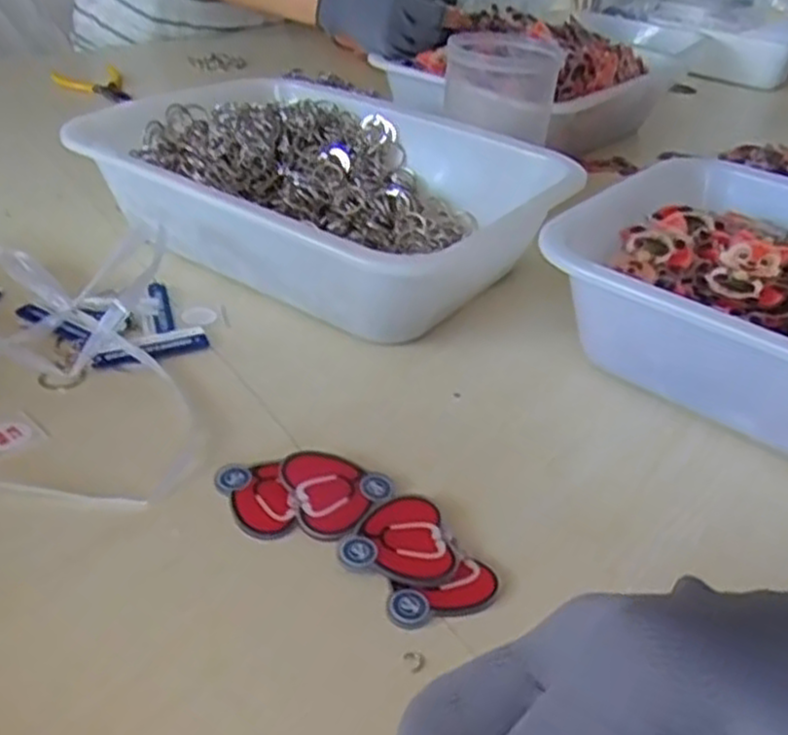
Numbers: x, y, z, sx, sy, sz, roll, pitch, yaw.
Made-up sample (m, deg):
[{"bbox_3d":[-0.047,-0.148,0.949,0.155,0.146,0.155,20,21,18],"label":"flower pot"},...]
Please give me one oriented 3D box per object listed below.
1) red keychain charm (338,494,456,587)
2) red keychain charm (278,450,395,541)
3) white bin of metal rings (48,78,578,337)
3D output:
[{"bbox_3d":[0.005,0.078,0.358,0.049,0.006,0.050,12,36,10],"label":"red keychain charm"},{"bbox_3d":[-0.033,0.059,0.379,0.051,0.008,0.050,25,40,25],"label":"red keychain charm"},{"bbox_3d":[-0.057,-0.130,0.586,0.322,0.082,0.240,26,40,26],"label":"white bin of metal rings"}]

